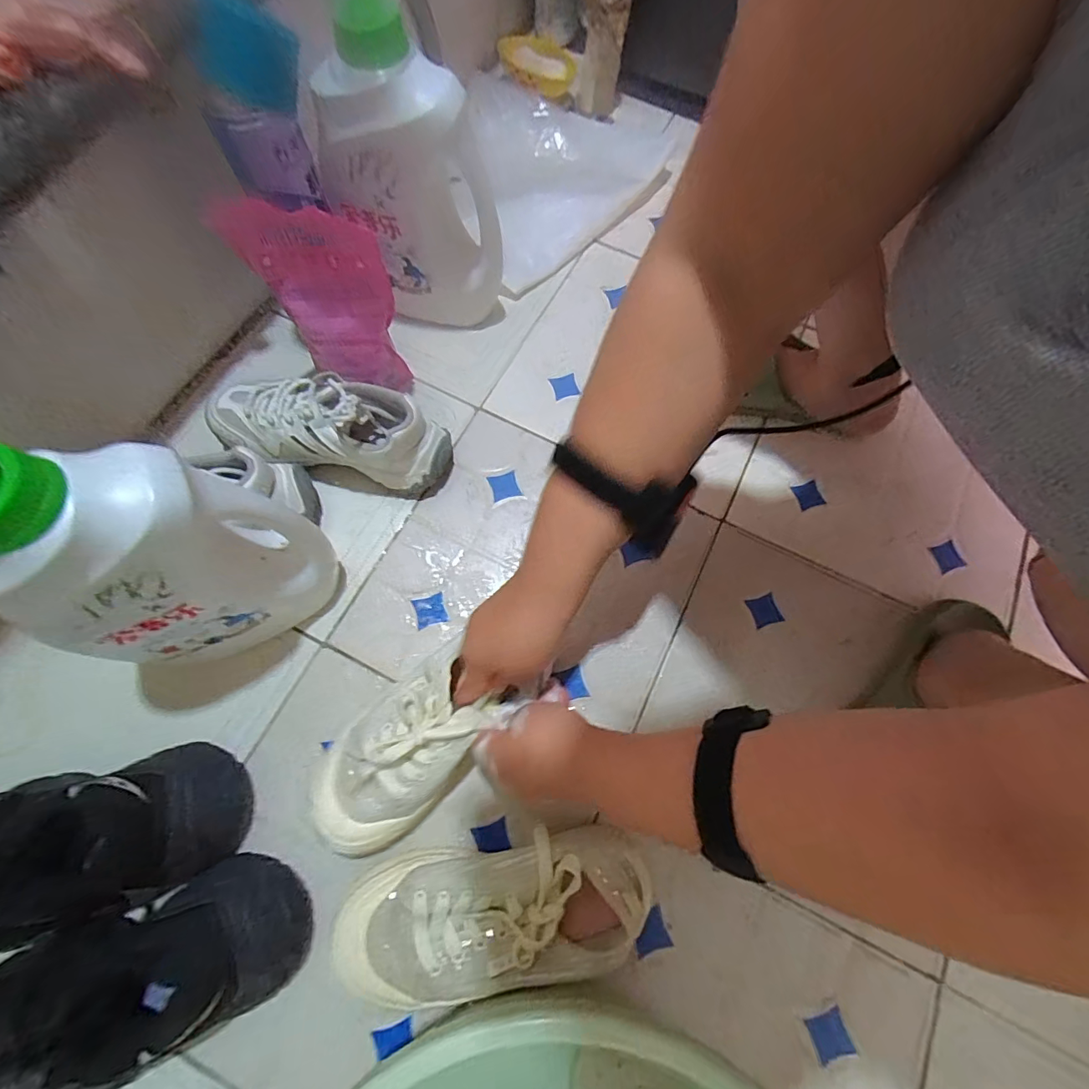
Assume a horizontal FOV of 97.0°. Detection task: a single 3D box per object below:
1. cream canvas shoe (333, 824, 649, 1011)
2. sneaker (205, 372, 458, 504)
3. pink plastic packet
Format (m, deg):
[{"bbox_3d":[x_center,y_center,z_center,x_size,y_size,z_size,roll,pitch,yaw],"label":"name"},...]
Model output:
[{"bbox_3d":[-0.037,0.280,0.370,0.228,0.071,0.092,-11,71,-6],"label":"cream canvas shoe"},{"bbox_3d":[-0.216,-0.120,0.490,0.234,0.093,0.084,12,70,2],"label":"sneaker"},{"bbox_3d":[-0.201,-0.214,0.462,0.123,0.196,0.031,-1,65,0],"label":"pink plastic packet"}]

